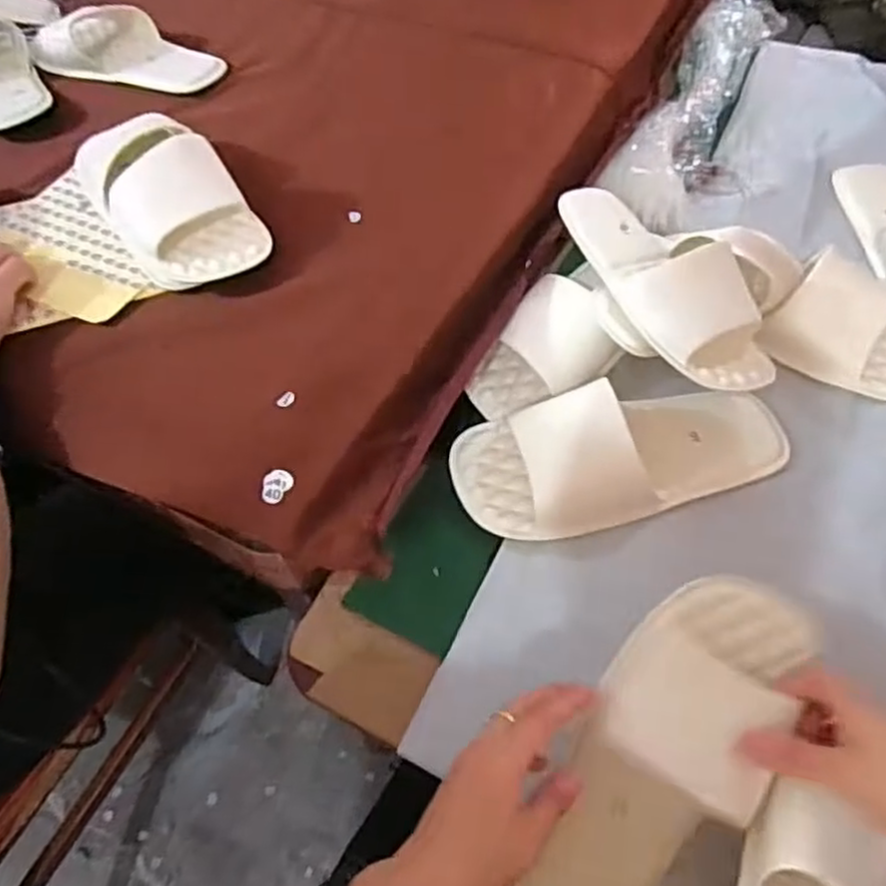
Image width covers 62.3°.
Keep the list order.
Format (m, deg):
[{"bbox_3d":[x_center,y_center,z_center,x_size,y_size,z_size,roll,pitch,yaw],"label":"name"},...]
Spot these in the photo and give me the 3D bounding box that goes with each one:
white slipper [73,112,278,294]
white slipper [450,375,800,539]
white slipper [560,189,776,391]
[{"bbox_3d":[-0.234,-0.214,0.608,0.104,0.062,0.212,-31,60,-16],"label":"white slipper"},{"bbox_3d":[0.145,0.002,0.573,0.264,0.064,0.103,-8,57,-3],"label":"white slipper"},{"bbox_3d":[0.181,-0.129,0.610,0.102,0.059,0.218,-25,59,-13],"label":"white slipper"}]

